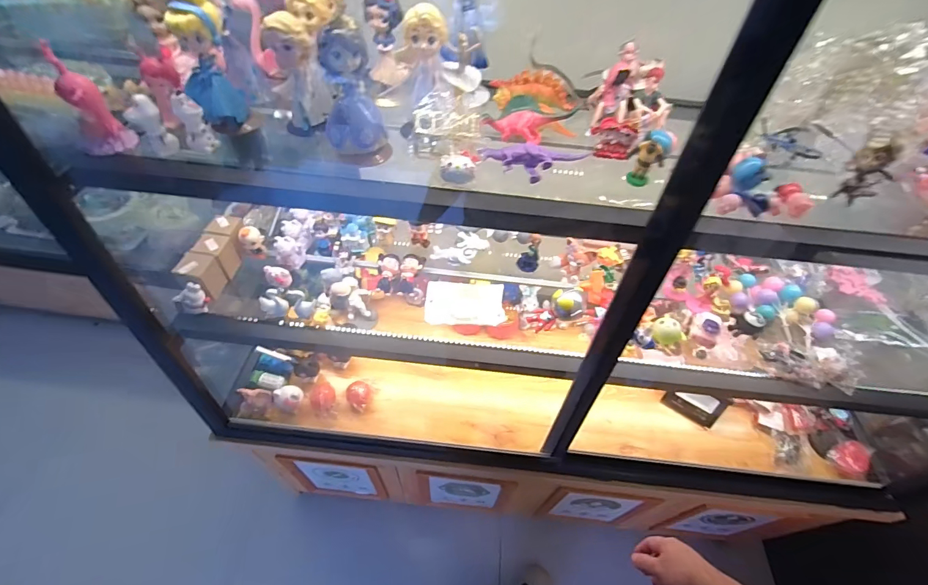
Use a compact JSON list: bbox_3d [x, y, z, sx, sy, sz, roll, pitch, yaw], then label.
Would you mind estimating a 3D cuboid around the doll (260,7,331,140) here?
[{"bbox_3d":[-0.217,-0.285,0.516,0.067,0.137,0.077,-13,53,-13],"label":"doll"}]

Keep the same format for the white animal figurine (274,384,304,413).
[{"bbox_3d":[-0.387,0.238,0.881,0.057,0.062,0.053,2,51,-2],"label":"white animal figurine"}]

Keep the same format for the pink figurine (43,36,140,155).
[{"bbox_3d":[-0.434,-0.213,0.456,0.039,0.108,0.046,-1,51,-4],"label":"pink figurine"}]

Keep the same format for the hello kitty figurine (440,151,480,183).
[{"bbox_3d":[-0.006,-0.154,0.486,0.046,0.022,0.035,3,51,-1],"label":"hello kitty figurine"}]

